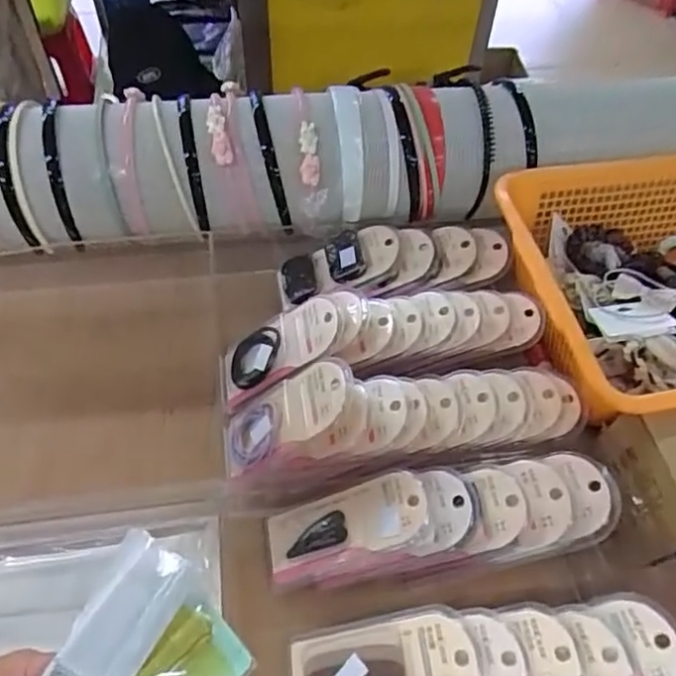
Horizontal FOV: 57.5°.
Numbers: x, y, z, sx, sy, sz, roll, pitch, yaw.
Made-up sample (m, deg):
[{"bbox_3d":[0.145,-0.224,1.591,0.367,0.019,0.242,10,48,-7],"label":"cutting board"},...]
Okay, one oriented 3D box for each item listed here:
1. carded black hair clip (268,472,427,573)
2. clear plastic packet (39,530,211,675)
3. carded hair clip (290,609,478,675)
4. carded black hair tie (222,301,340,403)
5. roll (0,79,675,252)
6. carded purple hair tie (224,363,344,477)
[{"bbox_3d":[0.006,0.150,0.495,0.134,0.012,0.054,-20,52,14],"label":"carded black hair clip"},{"bbox_3d":[-0.124,0.168,0.341,0.056,0.010,0.108,27,64,17],"label":"clear plastic packet"},{"bbox_3d":[0.028,0.234,0.432,0.135,0.019,0.066,-20,52,13],"label":"carded hair clip"},{"bbox_3d":[-0.059,0.009,0.575,0.137,0.025,0.065,-29,51,21],"label":"carded black hair tie"},{"bbox_3d":[0.035,-0.185,0.649,0.973,0.107,0.108,-6,53,-7],"label":"roll"},{"bbox_3d":[-0.047,0.066,0.513,0.128,0.016,0.071,-24,48,25],"label":"carded purple hair tie"}]

